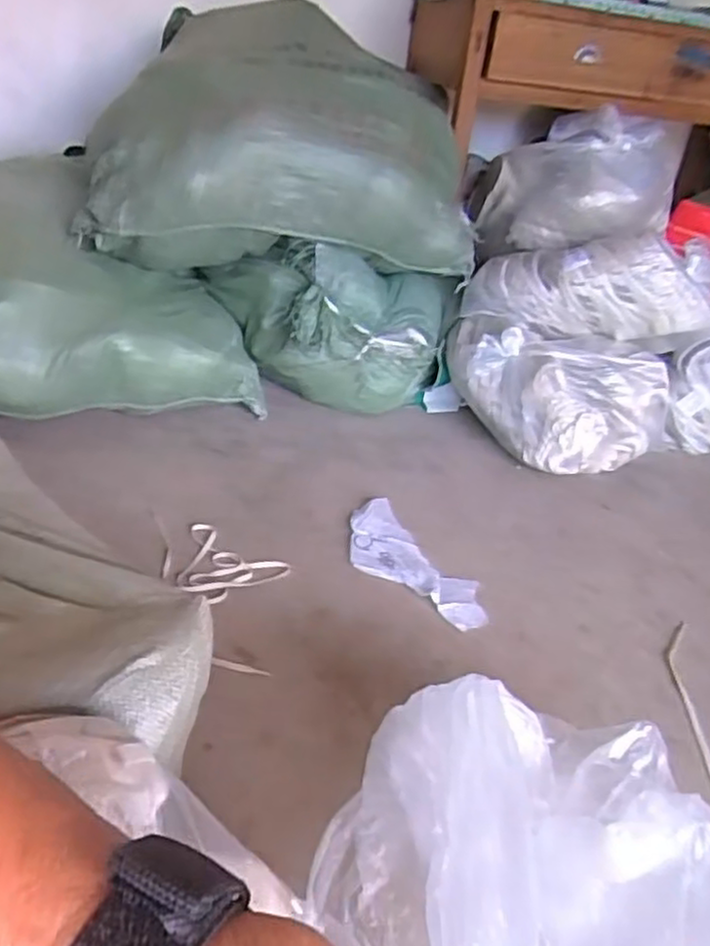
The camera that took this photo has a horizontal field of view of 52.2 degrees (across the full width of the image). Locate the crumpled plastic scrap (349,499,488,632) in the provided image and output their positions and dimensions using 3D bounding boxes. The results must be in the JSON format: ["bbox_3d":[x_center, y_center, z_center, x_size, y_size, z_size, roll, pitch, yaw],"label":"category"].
[{"bbox_3d":[0.083,0.139,1.111,0.127,0.021,0.310,-18,39,-35],"label":"crumpled plastic scrap"}]

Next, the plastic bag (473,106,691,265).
[{"bbox_3d":[0.483,-0.599,1.565,0.400,0.302,0.212,12,31,7],"label":"plastic bag"}]

